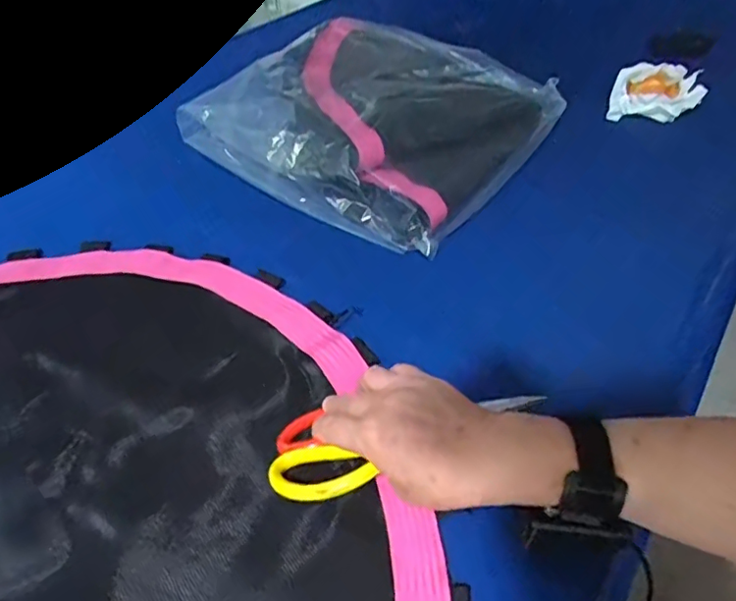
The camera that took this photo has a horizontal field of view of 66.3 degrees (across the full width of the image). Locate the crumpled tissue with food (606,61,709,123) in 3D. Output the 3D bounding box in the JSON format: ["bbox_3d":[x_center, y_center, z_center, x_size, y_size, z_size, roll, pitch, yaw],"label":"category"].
[{"bbox_3d":[0.441,-0.315,0.862,0.125,0.066,0.093,19,49,20],"label":"crumpled tissue with food"}]

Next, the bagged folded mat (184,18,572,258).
[{"bbox_3d":[0.017,-0.257,0.781,0.380,0.119,0.374,26,51,26],"label":"bagged folded mat"}]

